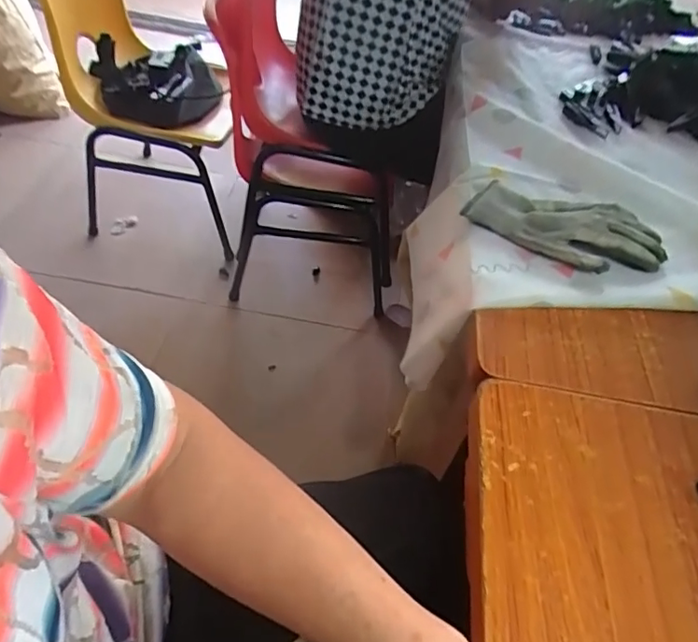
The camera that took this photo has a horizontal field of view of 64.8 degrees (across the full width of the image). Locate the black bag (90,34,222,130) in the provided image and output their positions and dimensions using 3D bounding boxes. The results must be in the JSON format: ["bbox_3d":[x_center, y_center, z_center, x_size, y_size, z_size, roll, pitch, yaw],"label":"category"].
[{"bbox_3d":[-0.420,-0.515,1.206,0.275,0.111,0.209,4,50,-6],"label":"black bag"}]

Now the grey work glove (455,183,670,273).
[{"bbox_3d":[0.243,-0.104,0.616,0.206,0.031,0.109,25,51,11],"label":"grey work glove"}]

